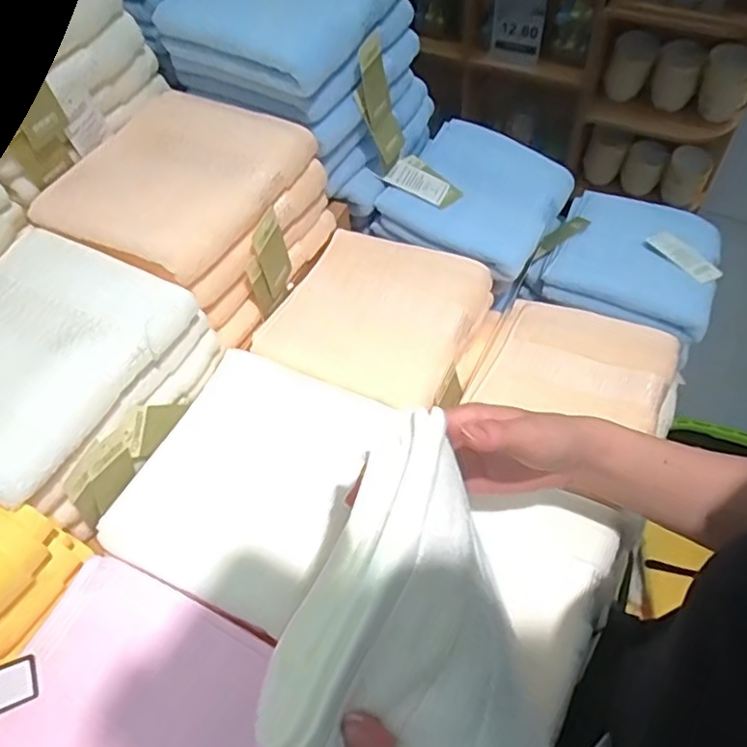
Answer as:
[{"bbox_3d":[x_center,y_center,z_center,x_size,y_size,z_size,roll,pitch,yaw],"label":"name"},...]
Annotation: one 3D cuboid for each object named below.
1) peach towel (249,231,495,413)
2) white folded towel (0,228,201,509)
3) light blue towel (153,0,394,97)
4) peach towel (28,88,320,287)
[{"bbox_3d":[0.005,-0.058,0.552,0.160,0.030,0.185,22,61,18],"label":"peach towel"},{"bbox_3d":[-0.238,-0.017,0.420,0.146,0.032,0.182,21,61,18],"label":"white folded towel"},{"bbox_3d":[-0.081,-0.338,0.557,0.169,0.042,0.181,21,61,18],"label":"light blue towel"},{"bbox_3d":[-0.164,-0.166,0.509,0.163,0.030,0.187,25,62,20],"label":"peach towel"}]

